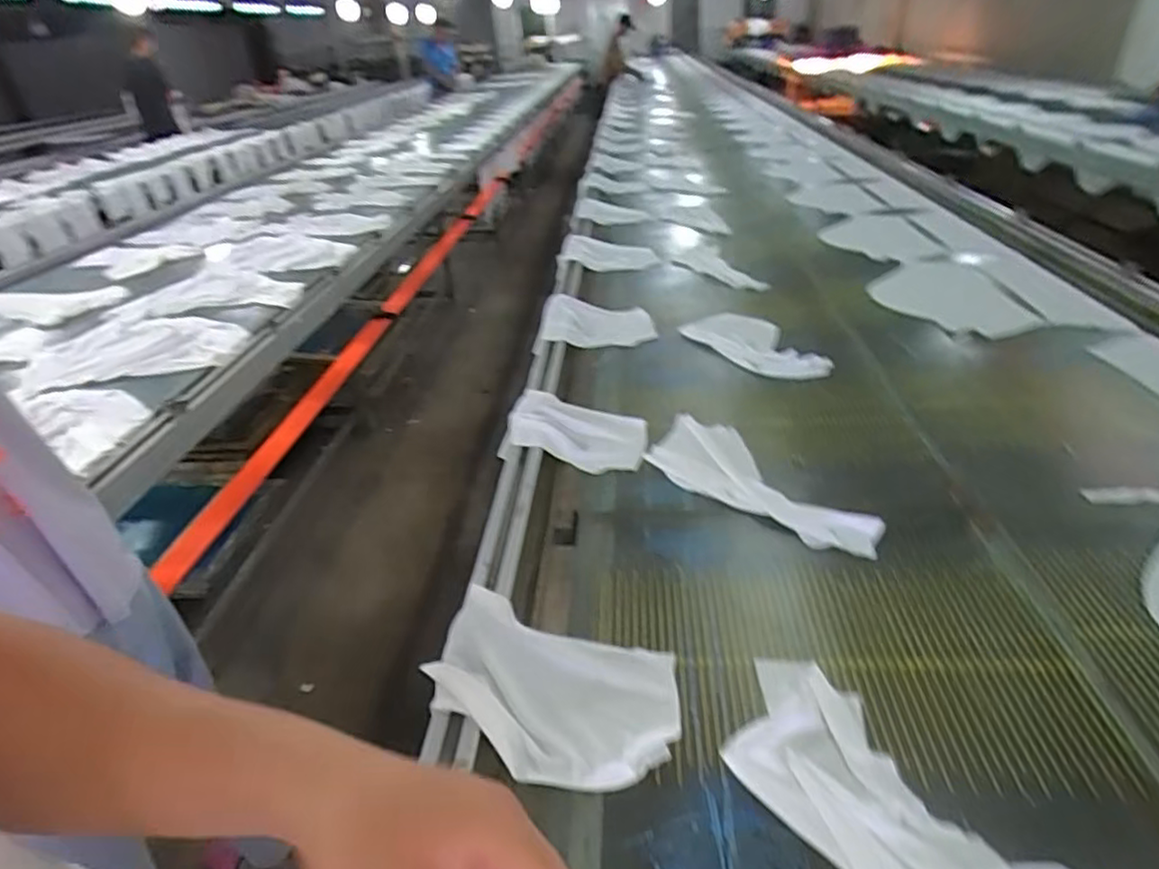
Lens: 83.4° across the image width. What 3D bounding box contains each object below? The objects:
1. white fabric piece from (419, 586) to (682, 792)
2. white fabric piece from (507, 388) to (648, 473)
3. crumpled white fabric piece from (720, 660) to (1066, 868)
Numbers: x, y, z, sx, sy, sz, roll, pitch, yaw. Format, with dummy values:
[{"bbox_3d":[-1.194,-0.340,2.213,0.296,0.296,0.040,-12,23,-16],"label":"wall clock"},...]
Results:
[{"bbox_3d":[-0.030,0.256,0.666,0.250,0.033,0.171,8,34,21],"label":"white fabric piece"},{"bbox_3d":[-0.001,-0.013,1.097,0.236,0.034,0.171,8,34,21],"label":"white fabric piece"},{"bbox_3d":[0.266,0.325,0.554,0.151,0.017,0.332,-22,35,-24],"label":"crumpled white fabric piece"}]

